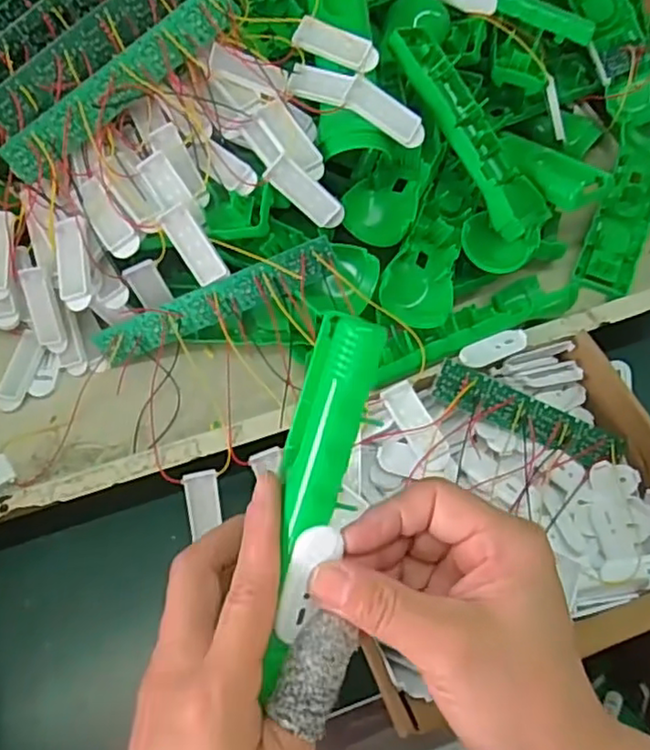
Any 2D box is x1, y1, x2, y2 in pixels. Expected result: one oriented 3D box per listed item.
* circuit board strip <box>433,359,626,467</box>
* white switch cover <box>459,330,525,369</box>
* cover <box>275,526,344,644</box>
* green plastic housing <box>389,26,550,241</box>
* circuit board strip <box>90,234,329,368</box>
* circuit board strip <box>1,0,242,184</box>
[{"bbox_3d":[0.134,0.028,0.419,0.137,0.007,0.025,24,89,-11],"label":"circuit board strip"},{"bbox_3d":[0.113,-0.018,0.434,0.051,0.010,0.019,-26,69,-14],"label":"white switch cover"},{"bbox_3d":[-0.007,0.078,0.243,0.015,0.007,0.045,20,96,7],"label":"cover"},{"bbox_3d":[0.096,-0.162,0.431,0.047,0.027,0.154,-38,98,-19],"label":"green plastic housing"},{"bbox_3d":[-0.071,-0.045,0.422,0.168,0.023,0.019,-21,65,15],"label":"circuit board strip"},{"bbox_3d":[-0.120,-0.176,0.390,0.166,0.009,0.025,-39,109,0],"label":"circuit board strip"}]

